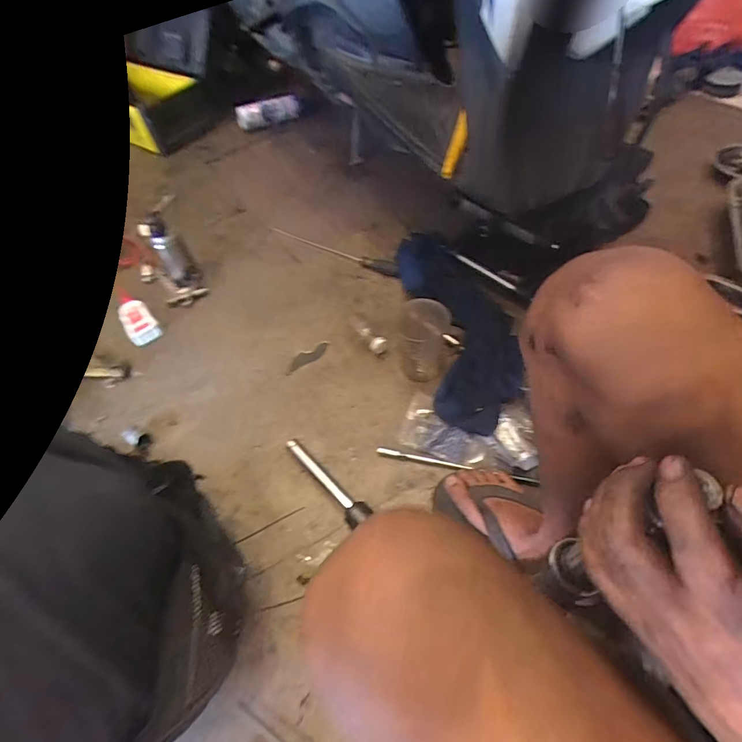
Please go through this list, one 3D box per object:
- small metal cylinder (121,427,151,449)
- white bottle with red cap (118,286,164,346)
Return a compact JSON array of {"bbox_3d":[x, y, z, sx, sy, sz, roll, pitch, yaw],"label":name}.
[{"bbox_3d":[-0.418,0.120,0.752,0.046,0.018,0.026,19,58,18],"label":"small metal cylinder"},{"bbox_3d":[-0.536,-0.128,0.950,0.064,0.038,0.185,-35,58,-19],"label":"white bottle with red cap"}]

